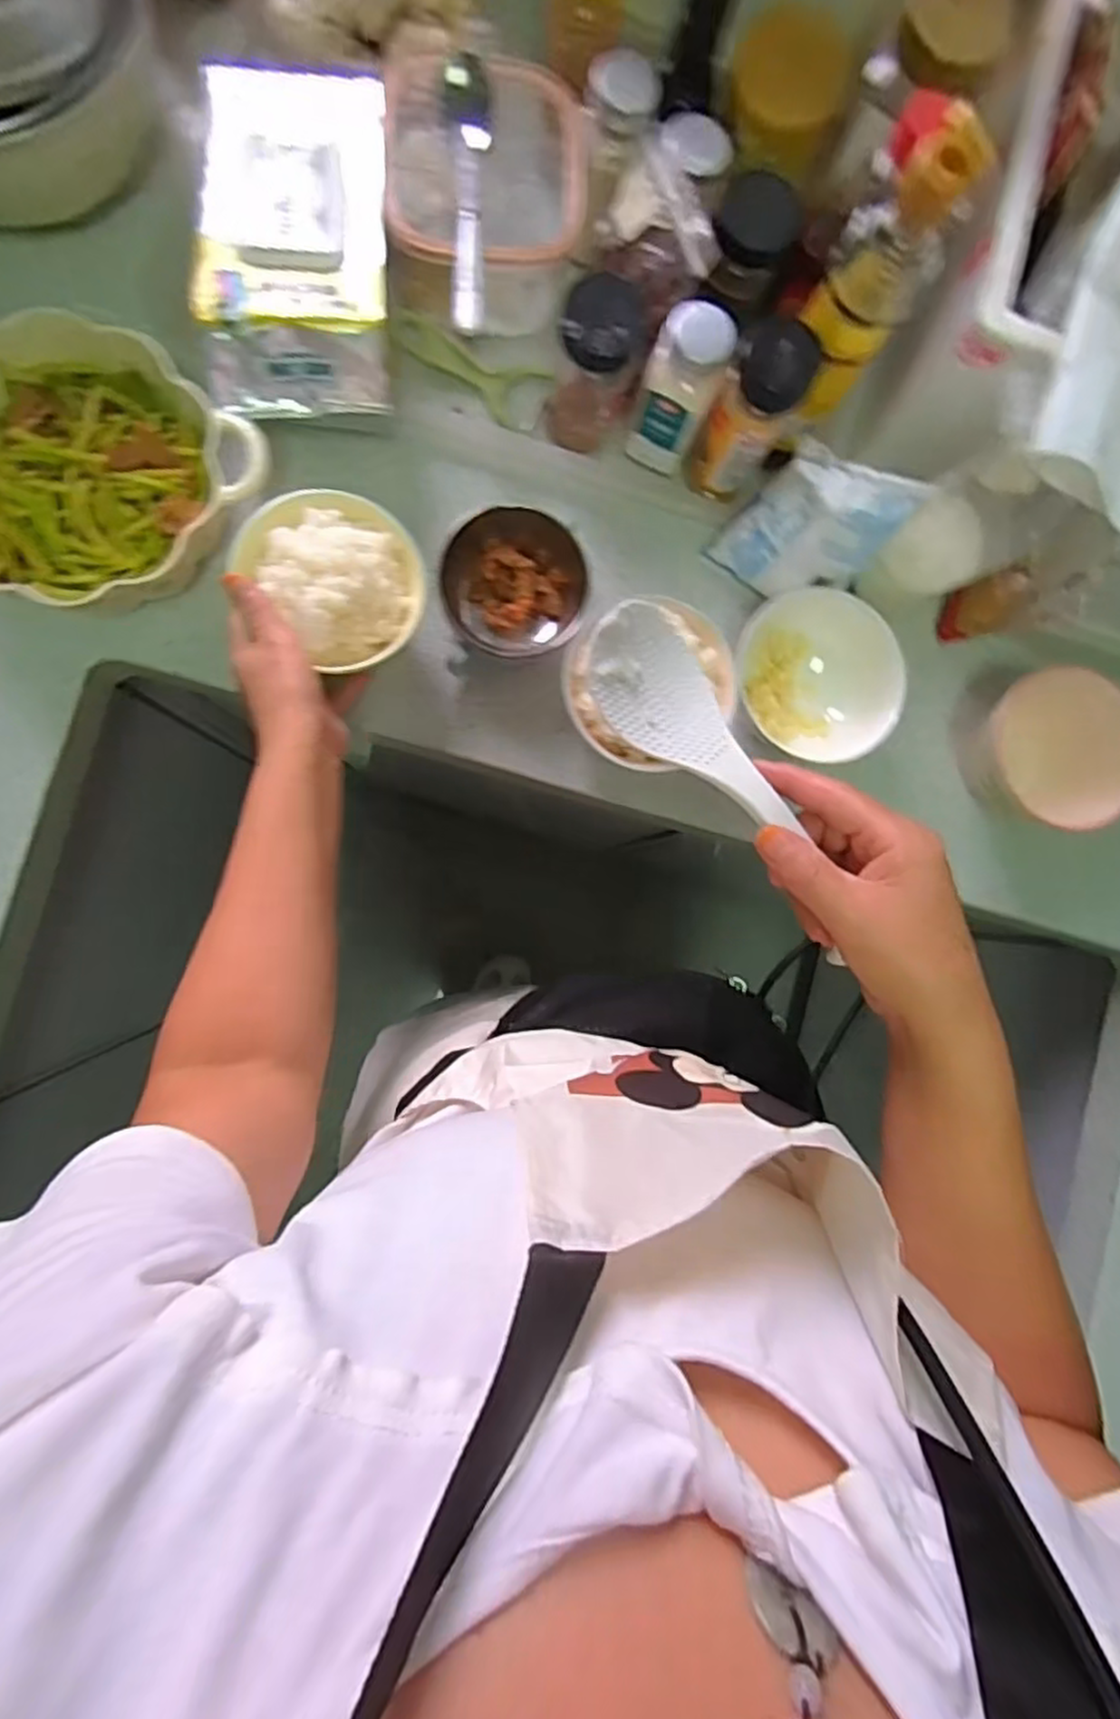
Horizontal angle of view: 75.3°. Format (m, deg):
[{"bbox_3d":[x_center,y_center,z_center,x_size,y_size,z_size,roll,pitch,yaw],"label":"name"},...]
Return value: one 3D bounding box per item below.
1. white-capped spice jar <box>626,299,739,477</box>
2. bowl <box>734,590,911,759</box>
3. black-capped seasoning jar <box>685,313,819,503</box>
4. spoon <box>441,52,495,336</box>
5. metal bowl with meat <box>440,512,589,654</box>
[{"bbox_3d":[0.084,-0.339,0.528,0.051,0.116,0.052,18,86,-7],"label":"white-capped spice jar"},{"bbox_3d":[0.191,-0.137,0.562,0.124,0.069,0.115,0,88,-8],"label":"bowl"},{"bbox_3d":[0.138,-0.315,0.529,0.060,0.130,0.056,0,88,-8],"label":"black-capped seasoning jar"},{"bbox_3d":[-0.060,-0.425,0.468,0.030,0.020,0.169,1,88,-8],"label":"spoon"},{"bbox_3d":[-0.034,-0.201,0.543,0.103,0.044,0.107,0,88,-8],"label":"metal bowl with meat"}]

